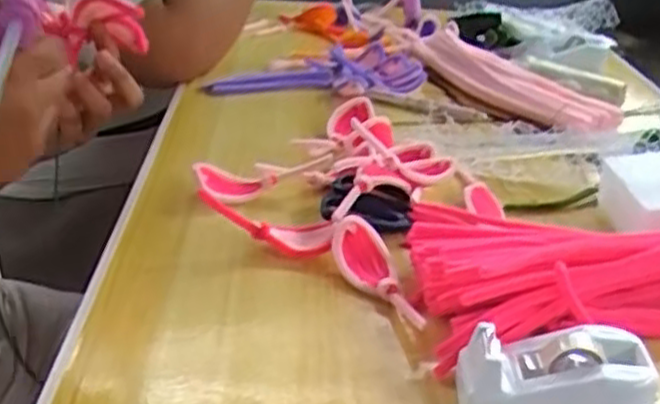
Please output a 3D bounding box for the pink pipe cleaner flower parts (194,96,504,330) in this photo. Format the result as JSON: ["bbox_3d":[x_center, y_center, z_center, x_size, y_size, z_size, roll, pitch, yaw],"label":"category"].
[{"bbox_3d":[0.029,-0.019,0.648,0.226,0.035,0.240,24,34,32],"label":"pink pipe cleaner flower parts"}]

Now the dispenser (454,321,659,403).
[{"bbox_3d":[0.126,0.100,0.433,0.102,0.049,0.050,6,28,3],"label":"dispenser"}]

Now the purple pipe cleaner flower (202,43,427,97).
[{"bbox_3d":[-0.009,-0.140,0.863,0.225,0.032,0.124,-10,31,-26],"label":"purple pipe cleaner flower"}]

